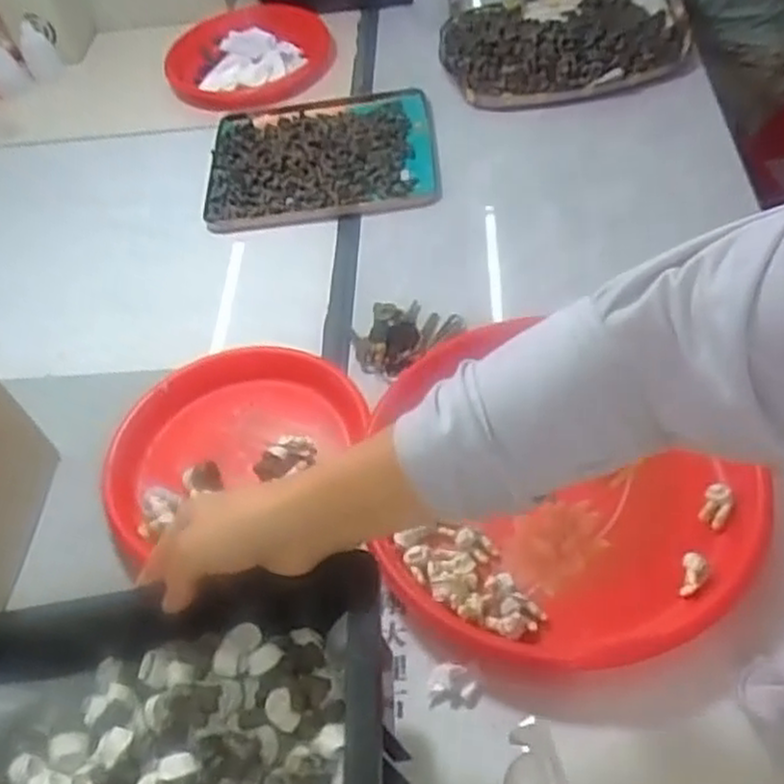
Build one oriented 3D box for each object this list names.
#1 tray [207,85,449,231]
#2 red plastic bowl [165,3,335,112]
[{"bbox_3d":[-0.084,-0.279,0.901,0.261,0.032,0.226,-5,50,2],"label":"tray"},{"bbox_3d":[-0.187,-0.457,1.030,0.208,0.042,0.231,1,51,7],"label":"red plastic bowl"}]

